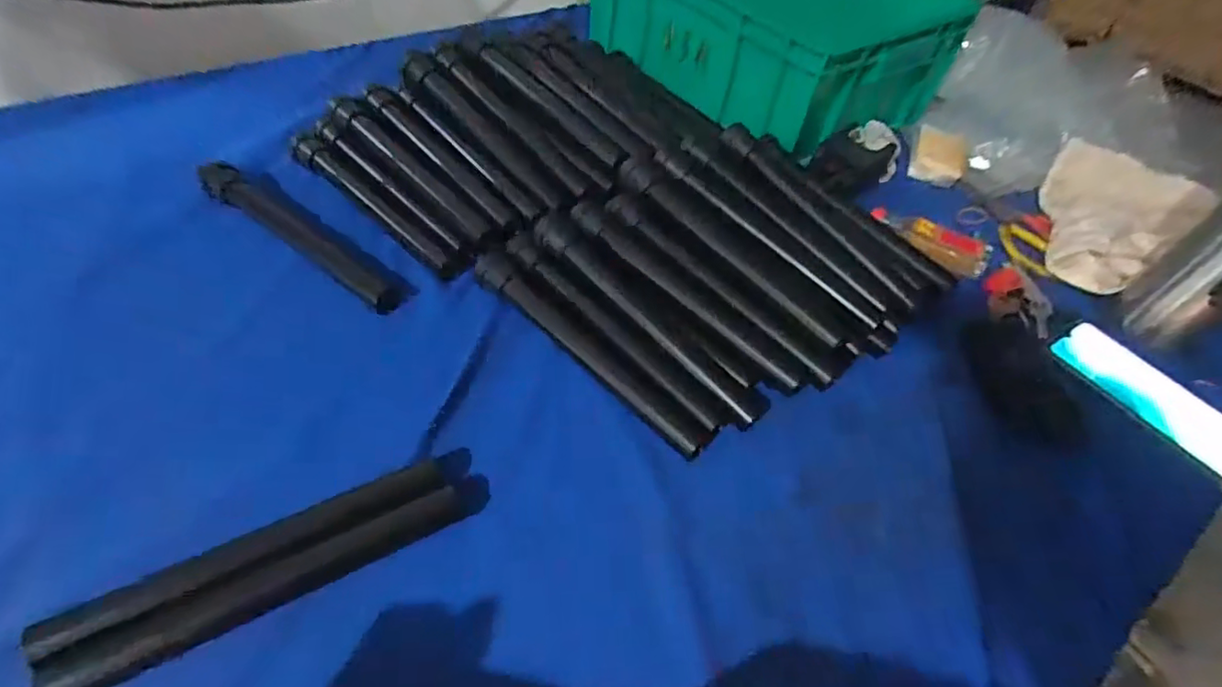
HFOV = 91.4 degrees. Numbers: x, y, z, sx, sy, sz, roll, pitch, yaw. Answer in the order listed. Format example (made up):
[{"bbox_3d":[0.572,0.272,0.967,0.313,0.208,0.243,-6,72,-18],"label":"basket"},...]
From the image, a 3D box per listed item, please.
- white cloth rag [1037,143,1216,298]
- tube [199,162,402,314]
[{"bbox_3d":[0.525,-0.141,0.645,0.215,0.049,0.148,-29,59,-27],"label":"white cloth rag"},{"bbox_3d":[-0.283,-0.102,0.540,0.251,0.024,0.033,31,53,19],"label":"tube"}]

